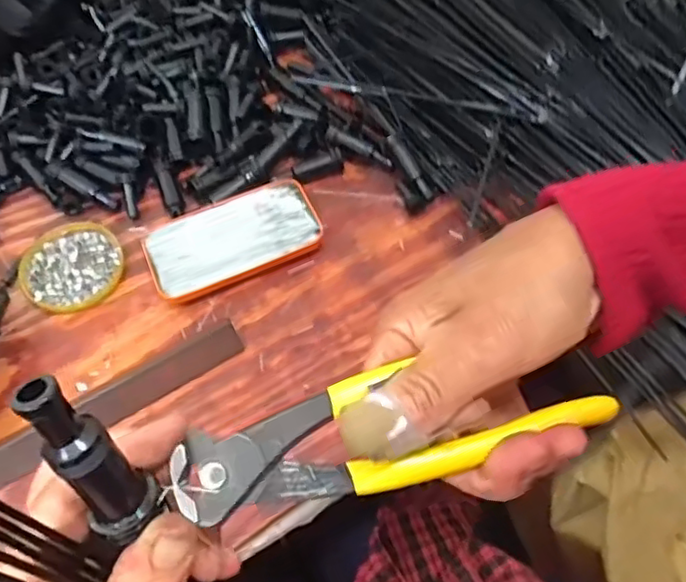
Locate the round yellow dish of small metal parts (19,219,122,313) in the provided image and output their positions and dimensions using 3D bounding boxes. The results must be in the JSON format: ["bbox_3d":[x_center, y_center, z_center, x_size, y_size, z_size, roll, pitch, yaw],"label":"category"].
[{"bbox_3d":[-0.231,-0.022,0.537,0.081,0.010,0.083,-1,58,2],"label":"round yellow dish of small metal parts"}]

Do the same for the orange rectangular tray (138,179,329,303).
[{"bbox_3d":[-0.093,-0.045,0.537,0.143,0.022,0.081,-21,57,-9],"label":"orange rectangular tray"}]

